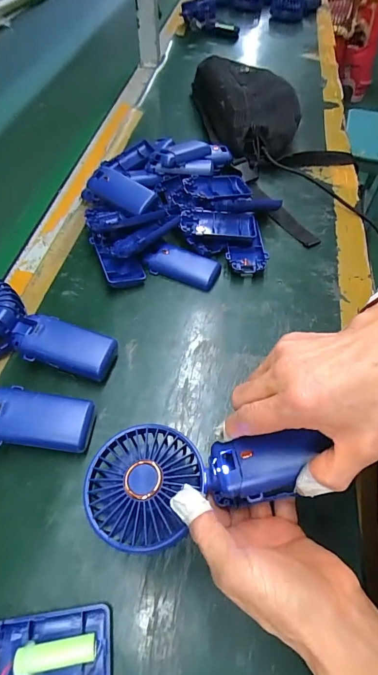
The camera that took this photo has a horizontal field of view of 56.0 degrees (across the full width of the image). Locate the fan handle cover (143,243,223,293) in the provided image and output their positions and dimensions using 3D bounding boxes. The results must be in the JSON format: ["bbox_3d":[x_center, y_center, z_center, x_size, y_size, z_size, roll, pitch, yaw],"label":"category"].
[{"bbox_3d":[-0.007,-0.087,0.424,0.088,0.014,0.043,21,57,10],"label":"fan handle cover"}]

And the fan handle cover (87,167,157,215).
[{"bbox_3d":[-0.091,-0.190,0.456,0.098,0.018,0.043,28,76,10],"label":"fan handle cover"}]

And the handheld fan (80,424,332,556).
[{"bbox_3d":[0.005,0.101,0.256,0.158,0.035,0.084,-9,56,8],"label":"handheld fan"}]

